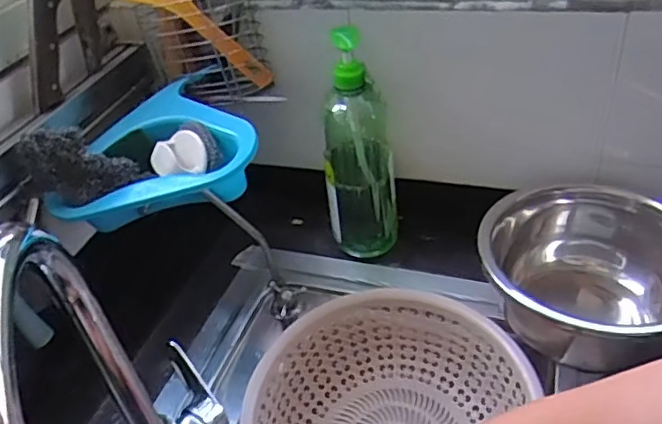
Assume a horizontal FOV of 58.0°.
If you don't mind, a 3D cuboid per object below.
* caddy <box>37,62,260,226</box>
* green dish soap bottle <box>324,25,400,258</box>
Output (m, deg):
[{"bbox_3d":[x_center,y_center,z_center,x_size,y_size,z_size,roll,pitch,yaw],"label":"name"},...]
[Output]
[{"bbox_3d":[-0.186,-0.076,0.691,0.217,0.067,0.209,-4,38,4],"label":"caddy"},{"bbox_3d":[0.035,-0.074,0.739,0.088,0.285,0.065,-3,38,5],"label":"green dish soap bottle"}]

